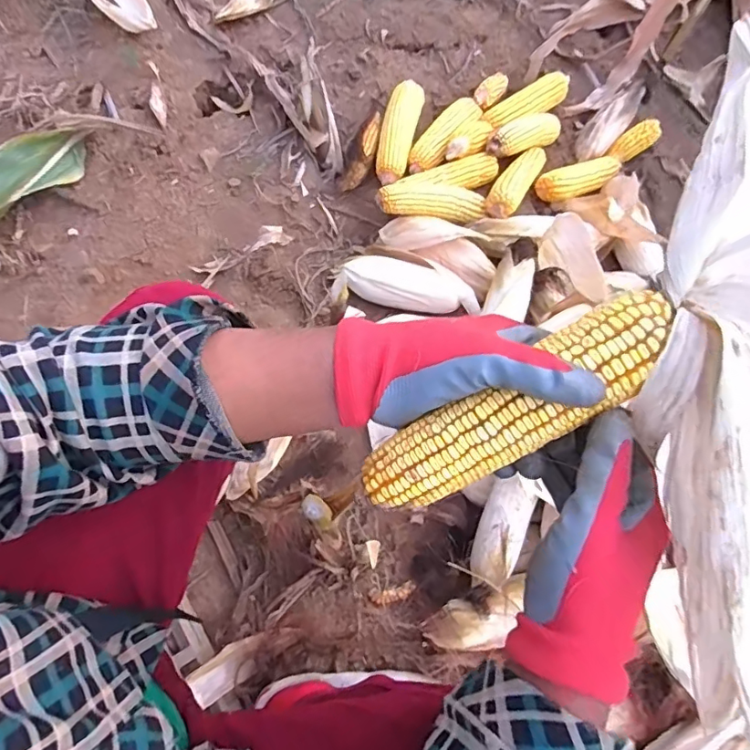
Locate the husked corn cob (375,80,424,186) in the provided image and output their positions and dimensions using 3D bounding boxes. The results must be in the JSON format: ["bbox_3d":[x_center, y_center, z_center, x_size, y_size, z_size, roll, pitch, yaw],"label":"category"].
[{"bbox_3d":[0.039,-0.417,0.909,0.055,0.046,0.210,13,74,2],"label":"husked corn cob"}]

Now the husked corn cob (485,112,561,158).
[{"bbox_3d":[0.267,-0.426,0.904,0.183,0.040,0.048,-30,76,-31],"label":"husked corn cob"}]

